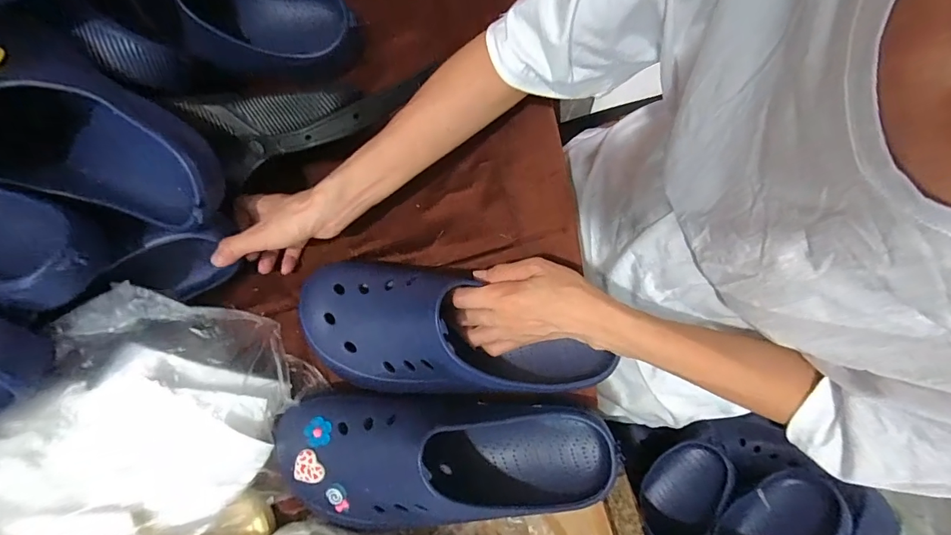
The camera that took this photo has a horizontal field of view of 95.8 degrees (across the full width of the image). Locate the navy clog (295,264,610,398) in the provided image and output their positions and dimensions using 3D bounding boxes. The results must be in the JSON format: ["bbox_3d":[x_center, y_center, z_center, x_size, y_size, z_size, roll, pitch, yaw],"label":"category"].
[{"bbox_3d":[-0.026,0.063,0.390,0.285,0.099,0.120,15,78,5],"label":"navy clog"}]

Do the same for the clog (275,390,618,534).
[{"bbox_3d":[-0.031,0.171,0.375,0.299,0.087,0.114,0,78,6],"label":"clog"}]

